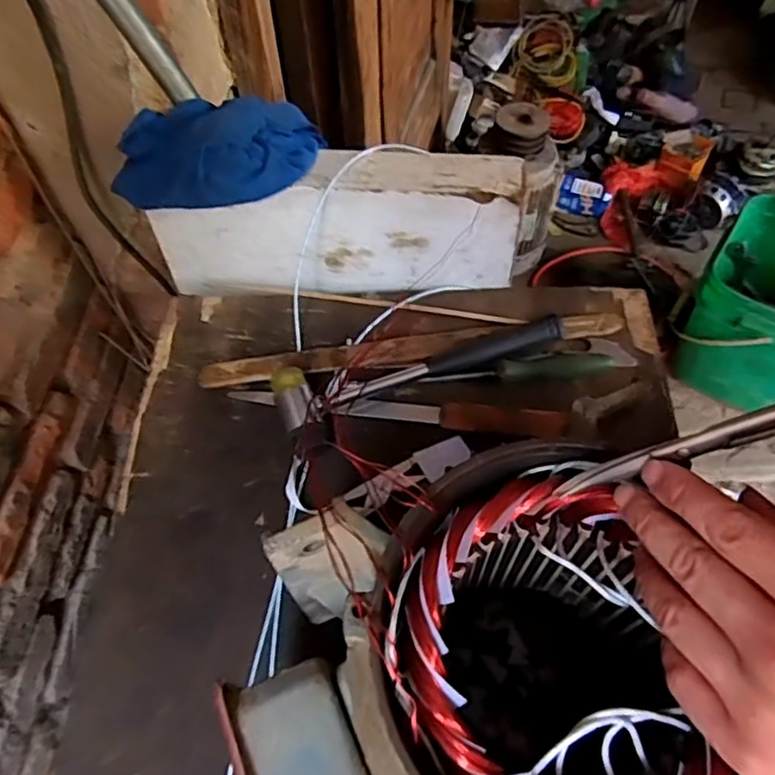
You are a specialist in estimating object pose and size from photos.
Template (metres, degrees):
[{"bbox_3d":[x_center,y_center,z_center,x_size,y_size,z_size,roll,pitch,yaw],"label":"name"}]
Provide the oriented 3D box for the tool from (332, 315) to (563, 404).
[{"bbox_3d":[0.057,-0.025,0.583,0.217,0.020,0.029,-18,58,-9],"label":"tool"}]

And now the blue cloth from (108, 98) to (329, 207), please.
[{"bbox_3d":[-0.157,-0.219,0.584,0.192,0.051,0.103,-11,57,-5],"label":"blue cloth"}]

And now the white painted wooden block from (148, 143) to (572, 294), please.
[{"bbox_3d":[-0.048,-0.156,0.631,0.363,0.129,0.082,-2,57,1],"label":"white painted wooden block"}]

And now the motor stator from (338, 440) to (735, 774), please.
[{"bbox_3d":[0.081,0.169,0.360,0.164,0.220,0.174,-40,64,-21],"label":"motor stator"}]

